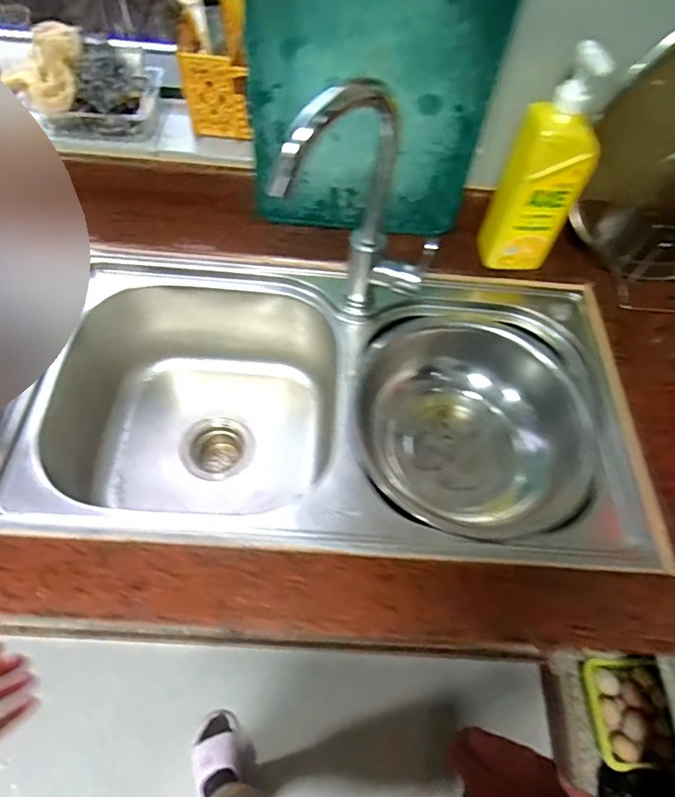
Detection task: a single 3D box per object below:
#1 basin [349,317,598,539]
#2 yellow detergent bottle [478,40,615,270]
[{"bbox_3d":[0.169,0.034,0.722,0.309,0.136,0.322,2,59,-3],"label":"basin"},{"bbox_3d":[0.263,-0.282,0.643,0.102,0.275,0.063,22,60,9],"label":"yellow detergent bottle"}]

